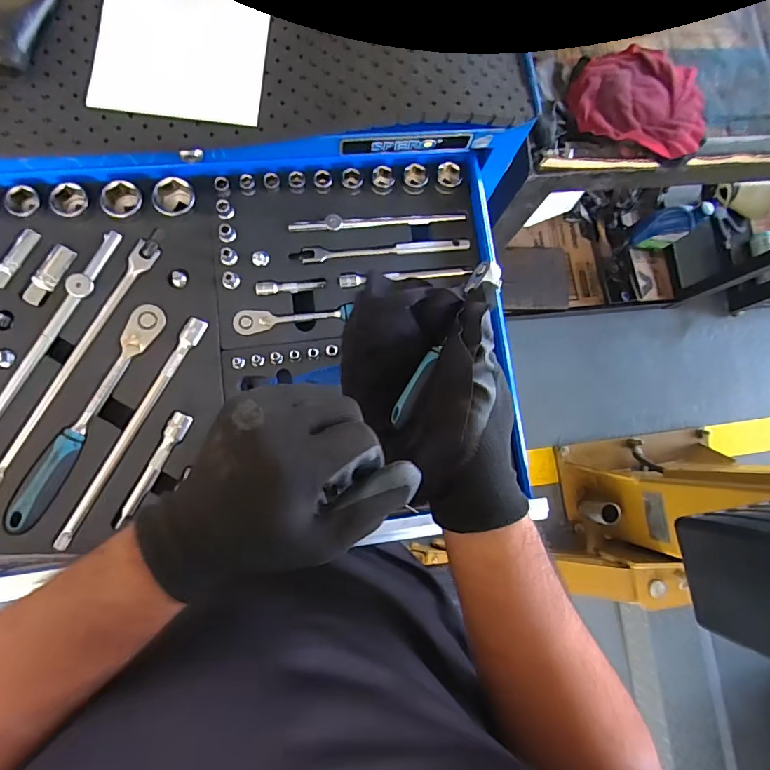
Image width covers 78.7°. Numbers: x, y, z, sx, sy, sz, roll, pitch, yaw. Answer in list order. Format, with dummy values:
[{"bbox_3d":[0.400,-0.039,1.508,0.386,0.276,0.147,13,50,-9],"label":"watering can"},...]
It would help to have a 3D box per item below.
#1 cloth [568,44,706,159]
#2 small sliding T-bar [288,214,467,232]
[{"bbox_3d":[0.340,-0.379,0.625,0.176,0.055,0.190,26,80,-2],"label":"cloth"},{"bbox_3d":[-0.006,-0.181,0.522,0.195,0.016,0.020,-5,83,-7],"label":"small sliding T-bar"}]

